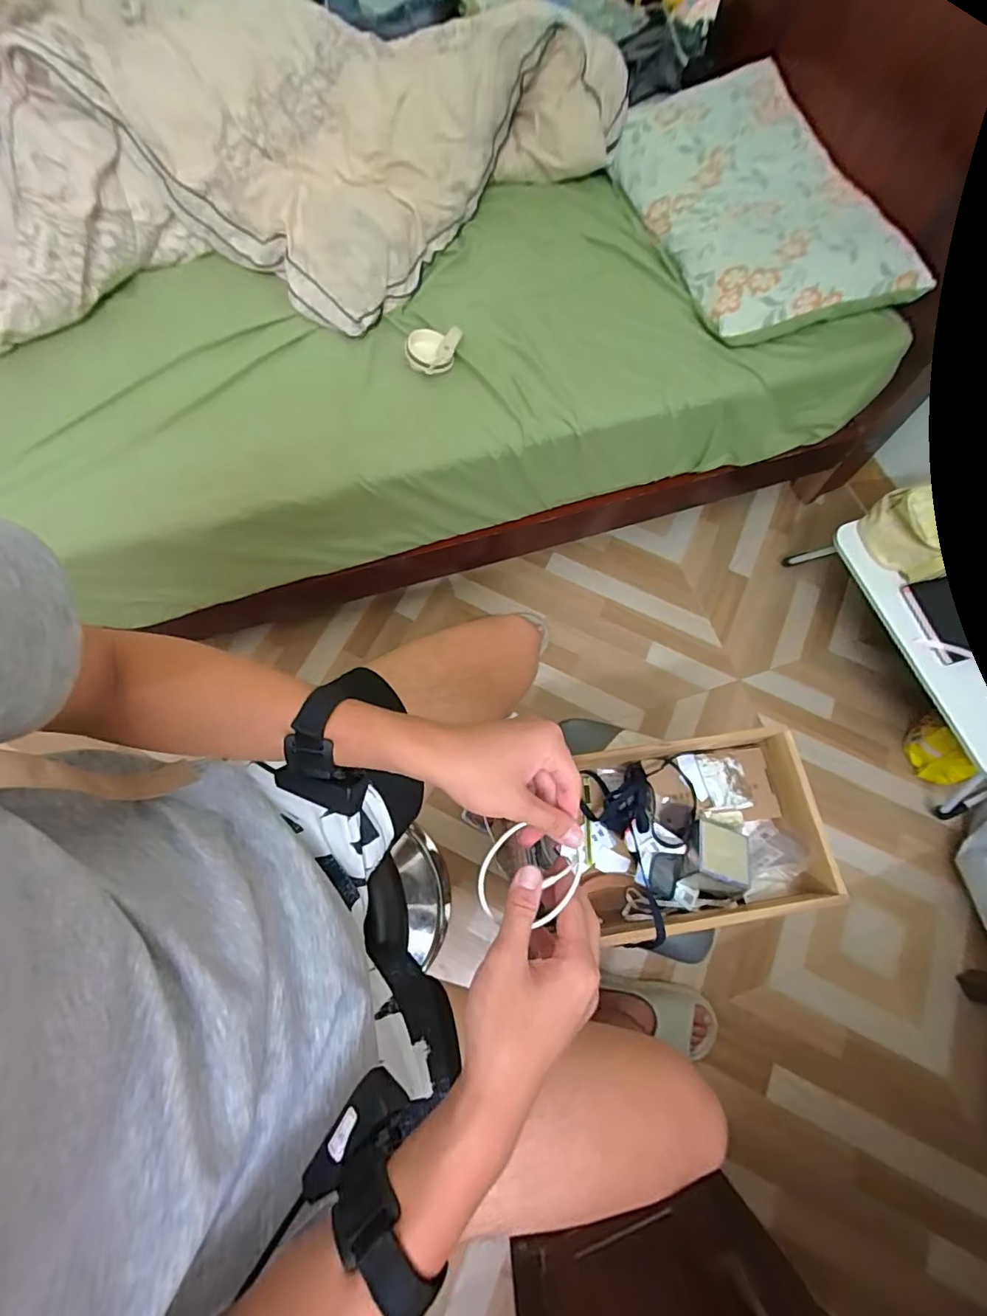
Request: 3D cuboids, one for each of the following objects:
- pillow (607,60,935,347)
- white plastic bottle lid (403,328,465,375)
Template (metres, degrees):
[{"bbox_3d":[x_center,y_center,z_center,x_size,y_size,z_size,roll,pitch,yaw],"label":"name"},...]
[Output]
[{"bbox_3d":[0.512,-0.907,1.033,0.393,0.105,0.617,-21,72,-10],"label":"pillow"},{"bbox_3d":[-0.111,-0.558,0.939,0.097,0.040,0.066,2,70,-2],"label":"white plastic bottle lid"}]

